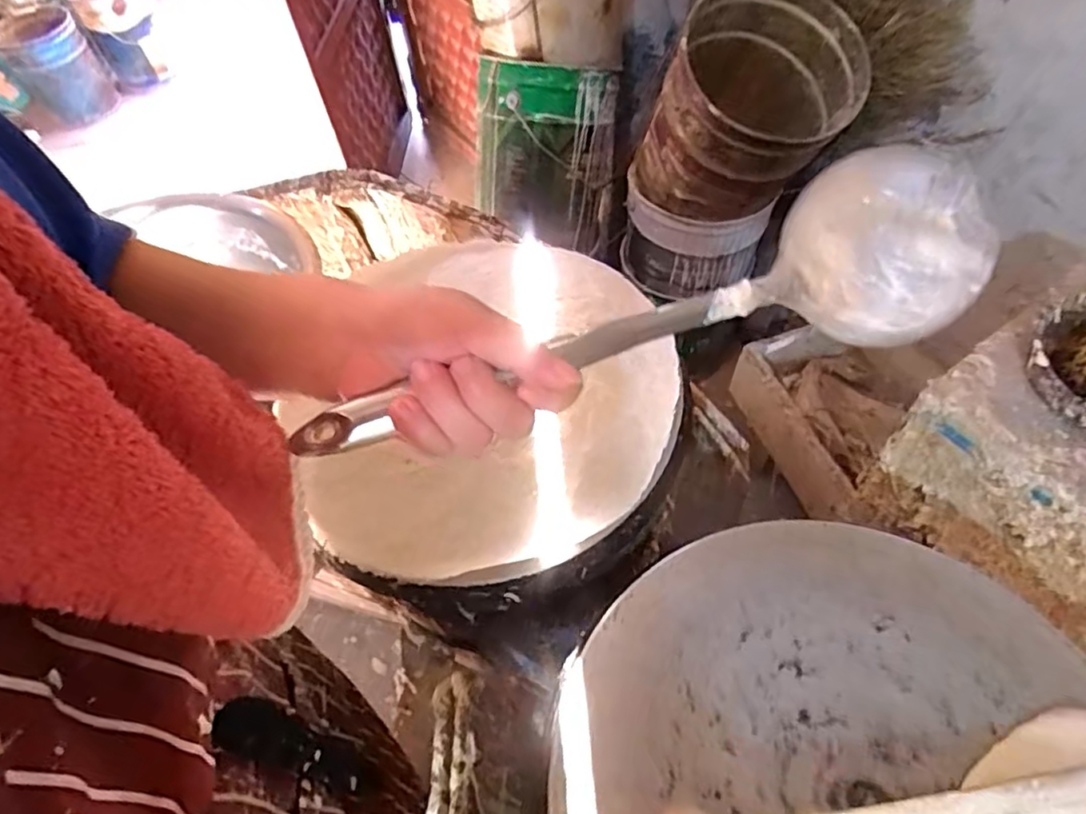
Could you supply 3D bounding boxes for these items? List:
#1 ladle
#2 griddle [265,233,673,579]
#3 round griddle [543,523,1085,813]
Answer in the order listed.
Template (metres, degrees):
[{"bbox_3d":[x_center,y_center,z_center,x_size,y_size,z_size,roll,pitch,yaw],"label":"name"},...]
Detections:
[{"bbox_3d":[0.052,-0.038,0.305,0.337,0.068,0.078,-18,55,-8],"label":"ladle"},{"bbox_3d":[-0.050,-0.011,0.604,0.338,0.050,0.375,10,56,12],"label":"griddle"},{"bbox_3d":[0.198,0.245,0.391,0.352,0.020,0.363,-2,54,3],"label":"round griddle"}]

